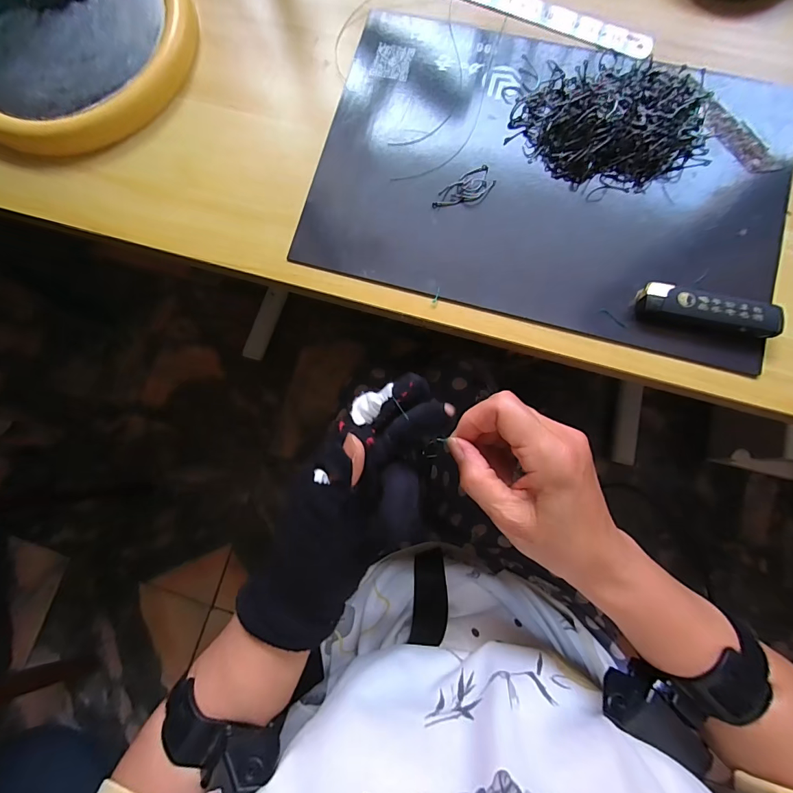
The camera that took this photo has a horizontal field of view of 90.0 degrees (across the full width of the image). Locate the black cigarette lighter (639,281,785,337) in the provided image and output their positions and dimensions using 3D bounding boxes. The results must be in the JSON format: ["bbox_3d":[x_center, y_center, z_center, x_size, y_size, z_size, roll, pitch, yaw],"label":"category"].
[{"bbox_3d":[0.186,-0.052,0.239,0.078,0.012,0.025,14,83,4],"label":"black cigarette lighter"}]

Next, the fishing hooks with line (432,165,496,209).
[{"bbox_3d":[0.046,-0.136,0.264,0.043,0.004,0.020,-33,82,-2],"label":"fishing hooks with line"}]

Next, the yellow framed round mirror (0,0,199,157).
[{"bbox_3d":[-0.225,-0.262,0.286,0.151,0.021,0.186,19,84,5],"label":"yellow framed round mirror"}]

